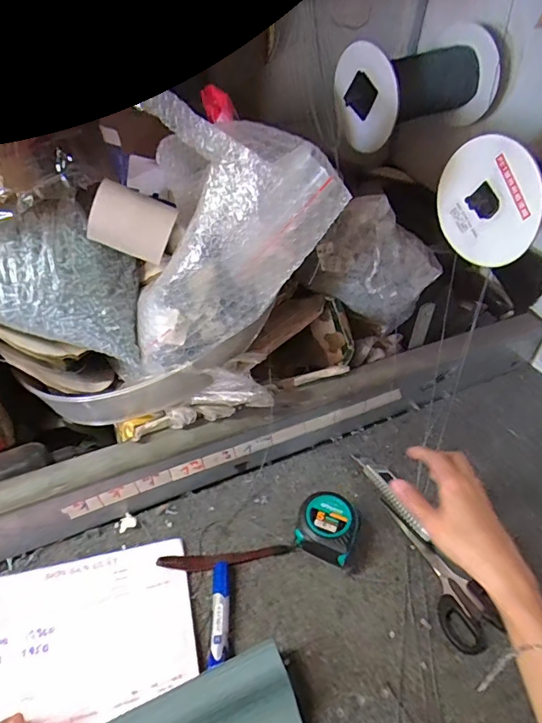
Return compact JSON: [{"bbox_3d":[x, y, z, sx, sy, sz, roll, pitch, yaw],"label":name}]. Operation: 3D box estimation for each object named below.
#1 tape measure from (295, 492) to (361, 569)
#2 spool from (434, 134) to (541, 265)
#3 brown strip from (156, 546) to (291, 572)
[{"bbox_3d":[0.060,0.174,0.503,0.058,0.044,0.064,17,43,17],"label":"tape measure"},{"bbox_3d":[0.307,-0.196,0.535,0.209,0.124,0.128,-20,46,-25],"label":"spool"},{"bbox_3d":[-0.045,0.198,0.488,0.135,0.016,0.015,-6,41,-10],"label":"brown strip"}]

